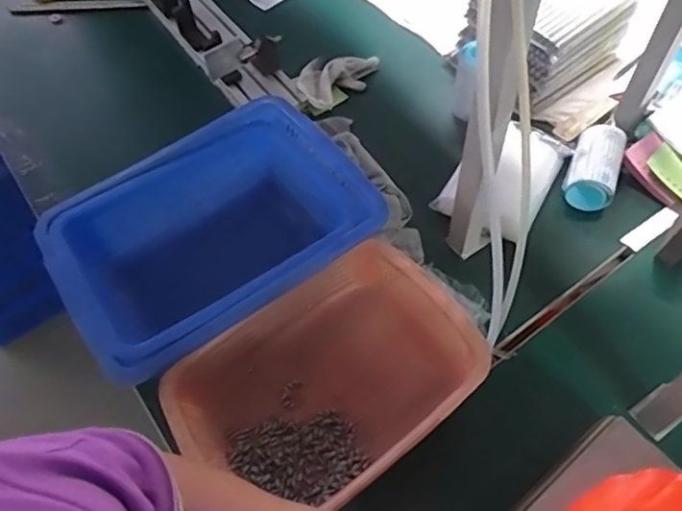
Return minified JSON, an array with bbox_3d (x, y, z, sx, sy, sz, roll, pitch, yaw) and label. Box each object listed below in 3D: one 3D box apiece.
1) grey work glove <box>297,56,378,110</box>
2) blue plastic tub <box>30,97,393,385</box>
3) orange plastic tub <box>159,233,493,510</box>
[{"bbox_3d":[-0.011,-0.297,0.974,0.142,0.039,0.094,-35,62,-17],"label":"grey work glove"},{"bbox_3d":[-0.154,-0.023,0.733,0.366,0.104,0.279,-30,61,-14],"label":"blue plastic tub"},{"bbox_3d":[-0.012,0.133,0.611,0.285,0.092,0.214,-36,63,-18],"label":"orange plastic tub"}]

